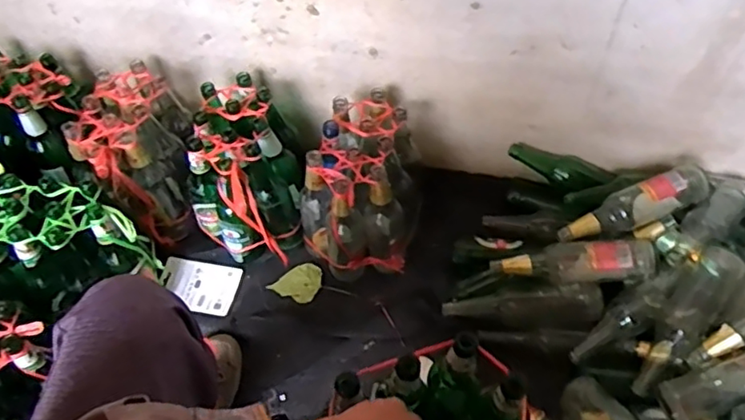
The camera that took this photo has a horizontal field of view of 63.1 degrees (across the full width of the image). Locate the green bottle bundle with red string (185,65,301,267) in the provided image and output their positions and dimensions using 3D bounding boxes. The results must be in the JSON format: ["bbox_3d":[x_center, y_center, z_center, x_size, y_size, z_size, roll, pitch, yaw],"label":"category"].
[{"bbox_3d":[-0.238,-0.065,1.146,0.192,0.234,0.267,-3,53,-1],"label":"green bottle bundle with red string"}]

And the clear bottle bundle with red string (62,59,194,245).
[{"bbox_3d":[-0.445,-0.102,1.173,0.203,0.227,0.246,-12,54,-8],"label":"clear bottle bundle with red string"}]

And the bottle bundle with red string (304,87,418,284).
[{"bbox_3d":[-0.025,-0.039,1.118,0.215,0.240,0.233,-4,53,-3],"label":"bottle bundle with red string"}]

